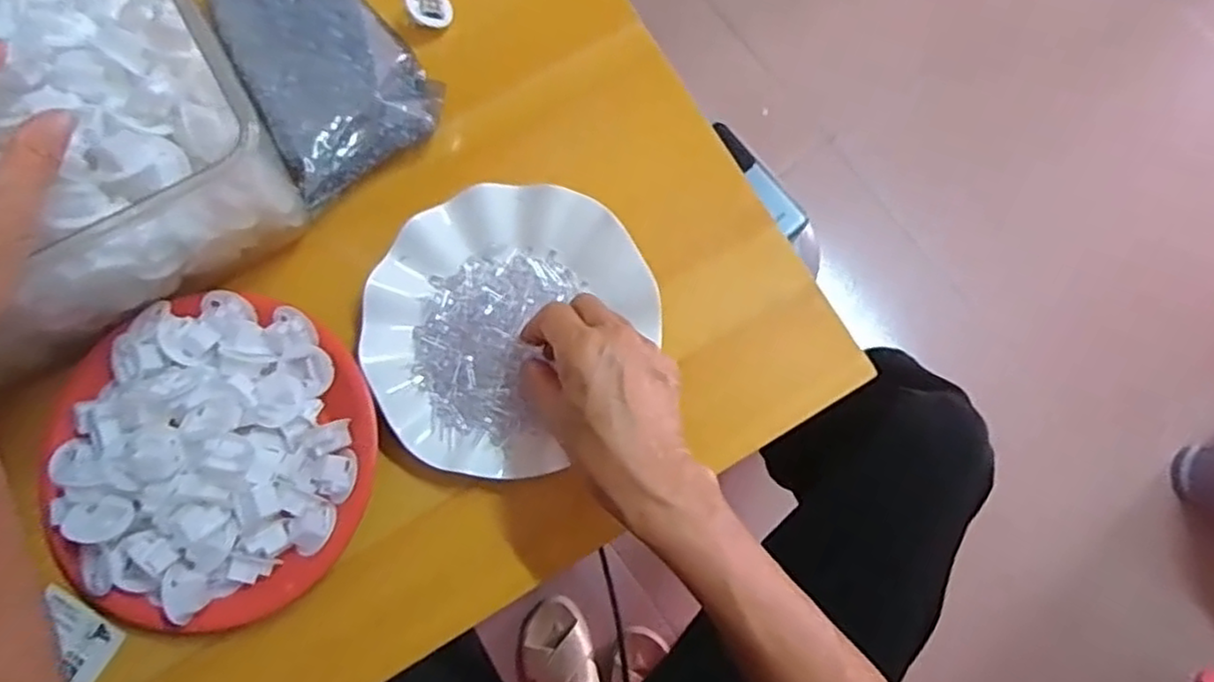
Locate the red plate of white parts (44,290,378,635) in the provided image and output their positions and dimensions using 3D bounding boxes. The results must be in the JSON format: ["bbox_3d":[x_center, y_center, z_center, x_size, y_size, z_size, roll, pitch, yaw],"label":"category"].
[{"bbox_3d":[-0.236,0.066,0.405,0.183,0.044,0.188,0,79,-1],"label":"red plate of white parts"}]

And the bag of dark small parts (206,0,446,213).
[{"bbox_3d":[-0.194,-0.189,0.473,0.112,0.031,0.166,-34,81,-7],"label":"bag of dark small parts"}]

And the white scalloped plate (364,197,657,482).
[{"bbox_3d":[-0.059,-0.004,0.440,0.178,0.021,0.169,0,79,-1],"label":"white scalloped plate"}]

